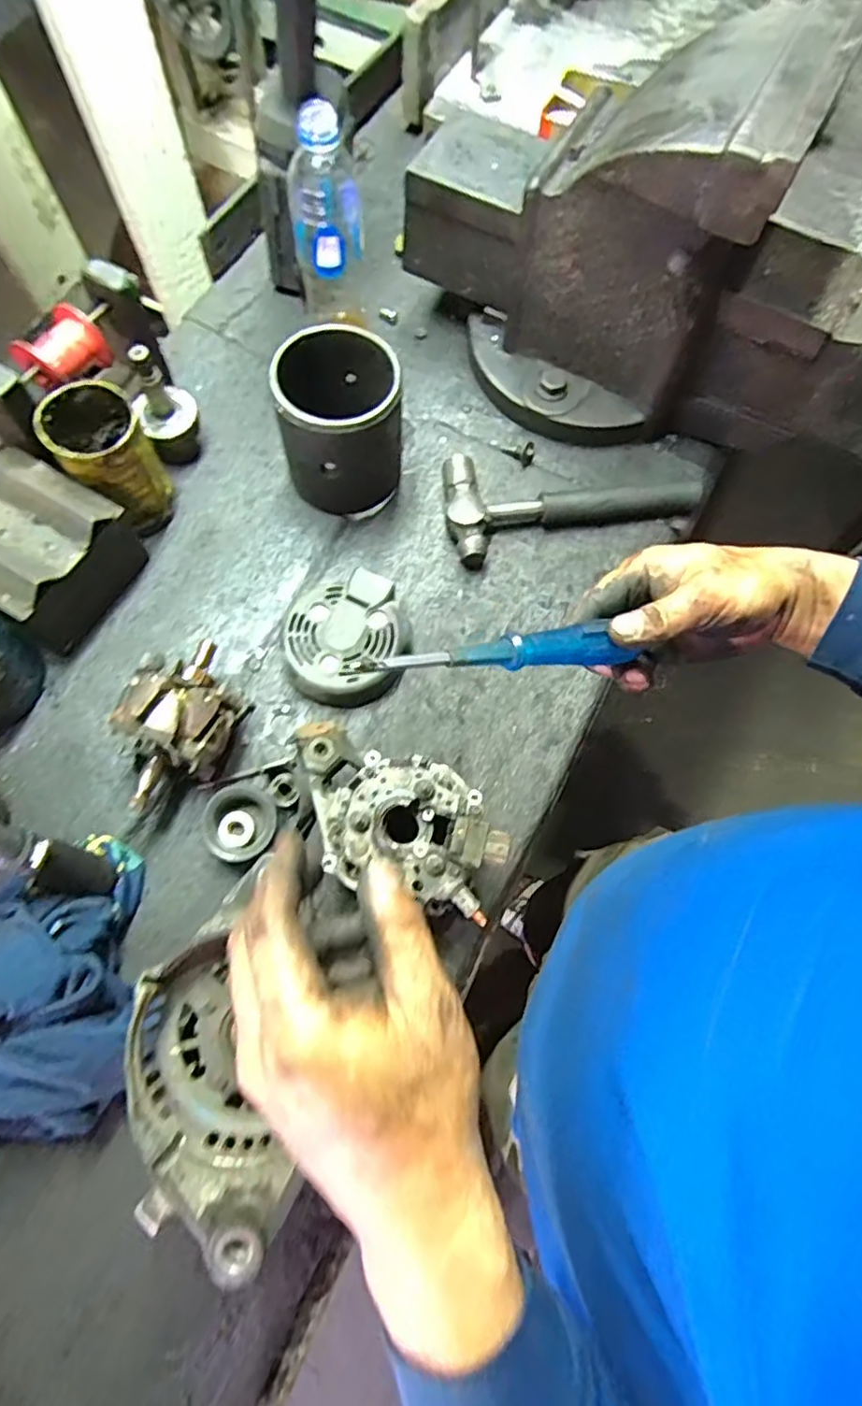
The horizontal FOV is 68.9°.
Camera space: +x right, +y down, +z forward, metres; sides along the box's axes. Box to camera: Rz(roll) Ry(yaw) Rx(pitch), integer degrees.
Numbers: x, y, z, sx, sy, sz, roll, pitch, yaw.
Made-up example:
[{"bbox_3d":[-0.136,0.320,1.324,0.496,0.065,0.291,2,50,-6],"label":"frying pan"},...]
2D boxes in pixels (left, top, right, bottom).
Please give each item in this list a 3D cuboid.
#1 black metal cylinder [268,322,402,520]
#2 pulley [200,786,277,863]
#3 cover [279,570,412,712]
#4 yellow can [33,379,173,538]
[{"bbox_3d":[-0.081,-0.257,0.575,0.103,0.125,0.117,-3,71,-3],"label":"black metal cylinder"},{"bbox_3d":[-0.152,0.095,0.502,0.052,0.026,0.056,1,71,-1],"label":"pulley"},{"bbox_3d":[-0.073,-0.057,0.557,0.103,0.030,0.120,16,71,4],"label":"cover"},{"bbox_3d":[-0.280,-0.212,0.554,0.071,0.118,0.085,-36,76,-13],"label":"yellow can"}]

